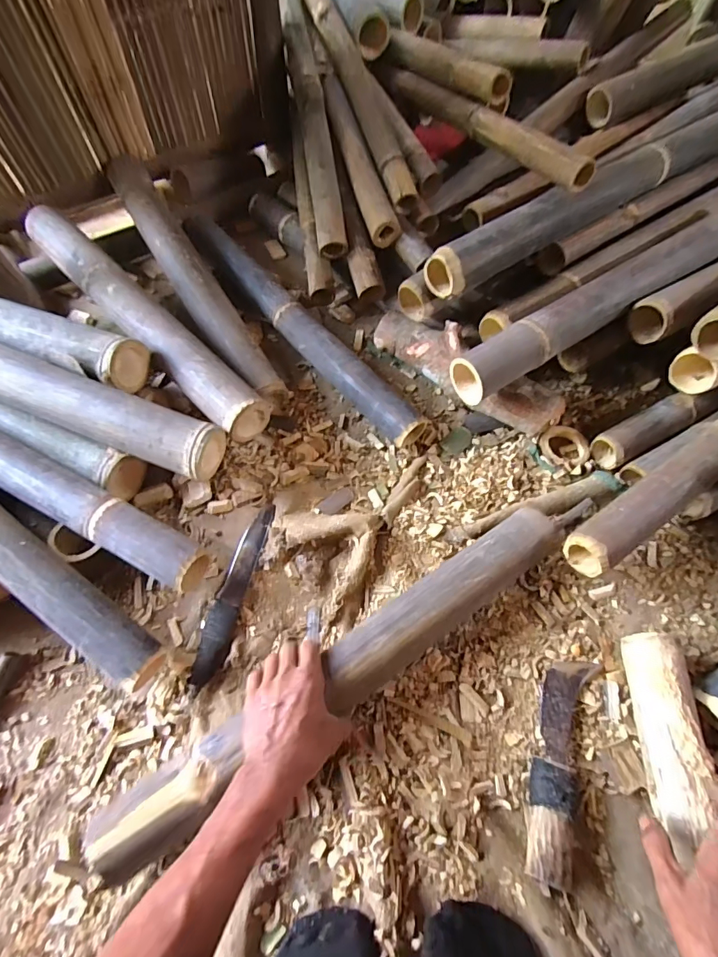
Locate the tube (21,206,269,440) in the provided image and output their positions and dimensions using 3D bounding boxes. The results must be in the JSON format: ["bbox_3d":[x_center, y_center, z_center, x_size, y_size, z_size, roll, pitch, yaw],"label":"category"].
[{"bbox_3d":[-0.359,-0.270,0.713,0.072,0.054,0.585,-41,71,-18],"label":"tube"}]

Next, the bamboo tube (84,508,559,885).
[{"bbox_3d":[-0.001,0.222,0.529,0.604,0.074,0.073,-31,69,-17],"label":"bamboo tube"}]

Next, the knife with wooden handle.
[{"bbox_3d":[0.242,0.329,0.518,0.063,0.046,0.233,18,66,8],"label":"knife with wooden handle"}]

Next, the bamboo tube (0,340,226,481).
[{"bbox_3d":[-0.483,-0.143,0.635,0.606,0.087,0.081,20,66,8],"label":"bamboo tube"}]

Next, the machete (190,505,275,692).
[{"bbox_3d":[-0.176,0.151,0.615,0.041,0.018,0.255,12,65,5],"label":"machete"}]

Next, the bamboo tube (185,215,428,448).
[{"bbox_3d":[-0.123,-0.289,0.790,0.067,0.057,0.647,-36,70,-16],"label":"bamboo tube"}]

